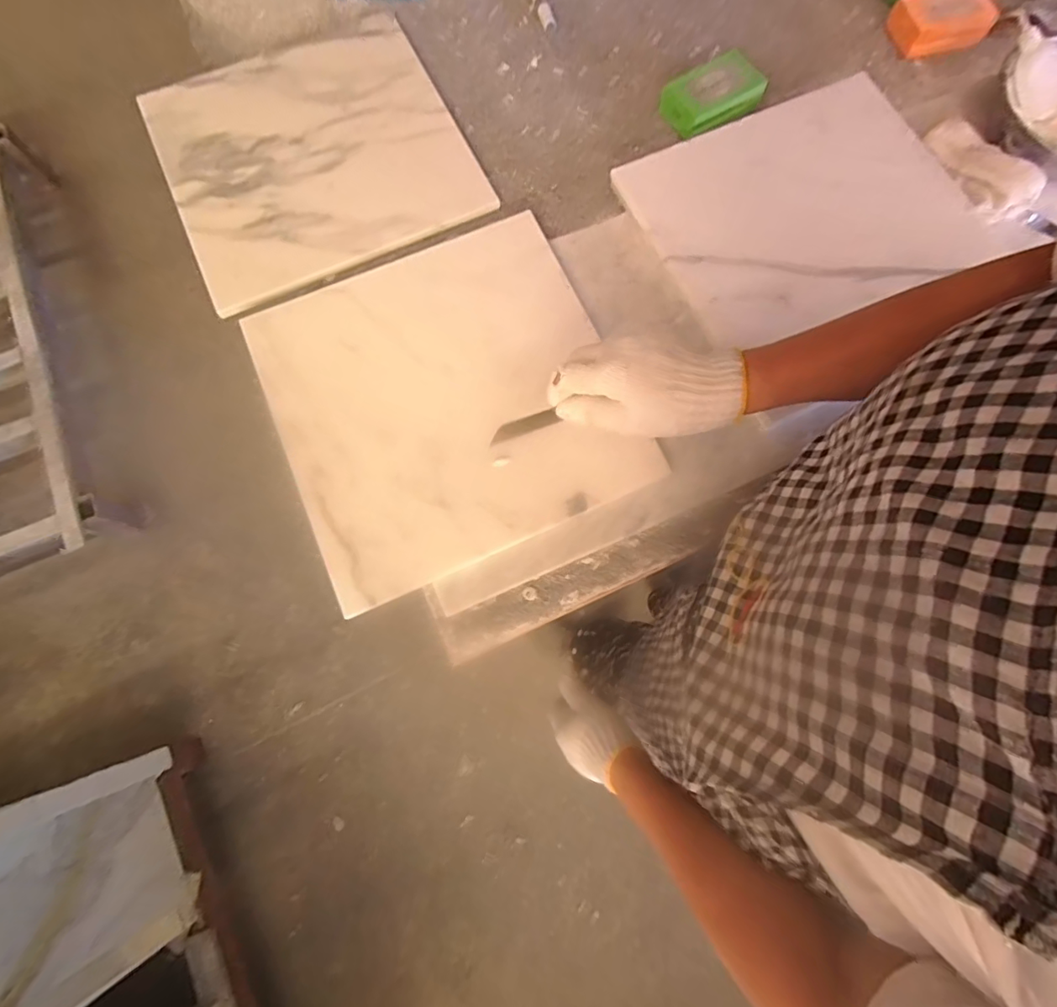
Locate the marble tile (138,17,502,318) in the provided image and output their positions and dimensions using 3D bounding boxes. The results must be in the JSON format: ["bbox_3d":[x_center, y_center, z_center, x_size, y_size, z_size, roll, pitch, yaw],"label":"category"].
[{"bbox_3d":[-0.229,-0.376,0.550,0.297,0.014,0.302,-26,78,-5],"label":"marble tile"}]

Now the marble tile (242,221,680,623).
[{"bbox_3d":[-0.073,-0.098,0.471,0.293,0.013,0.298,-24,78,-5],"label":"marble tile"}]

